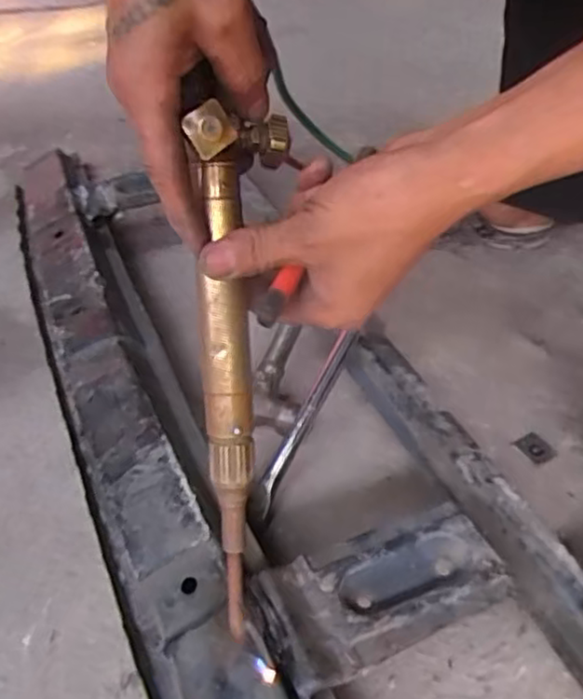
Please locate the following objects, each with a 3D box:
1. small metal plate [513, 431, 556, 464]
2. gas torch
[{"bbox_3d":[0.259,0.105,0.726,0.032,0.009,0.033,-27,47,-22],"label":"small metal plate"},{"bbox_3d":[-0.030,0.018,0.368,0.041,0.277,0.050,3,11,9],"label":"gas torch"}]

